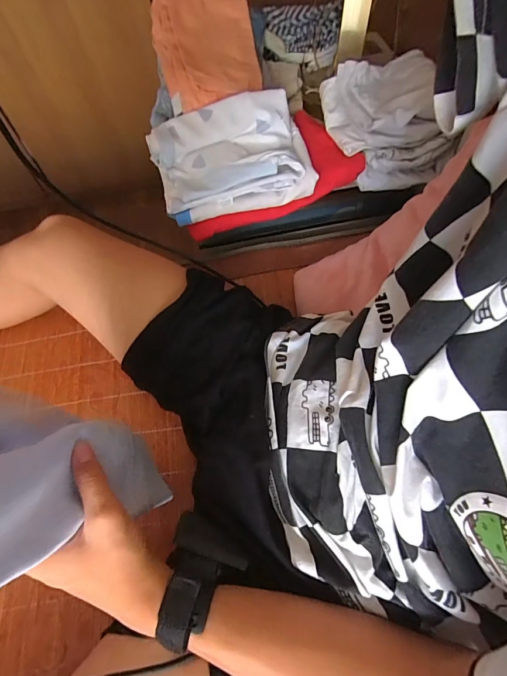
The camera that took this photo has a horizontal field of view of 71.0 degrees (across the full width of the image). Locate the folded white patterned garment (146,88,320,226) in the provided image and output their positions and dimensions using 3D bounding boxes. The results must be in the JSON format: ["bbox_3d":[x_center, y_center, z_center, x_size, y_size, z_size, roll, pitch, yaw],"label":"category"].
[{"bbox_3d":[-0.033,-0.285,0.555,0.235,0.093,0.144,-14,62,-4],"label":"folded white patterned garment"}]

